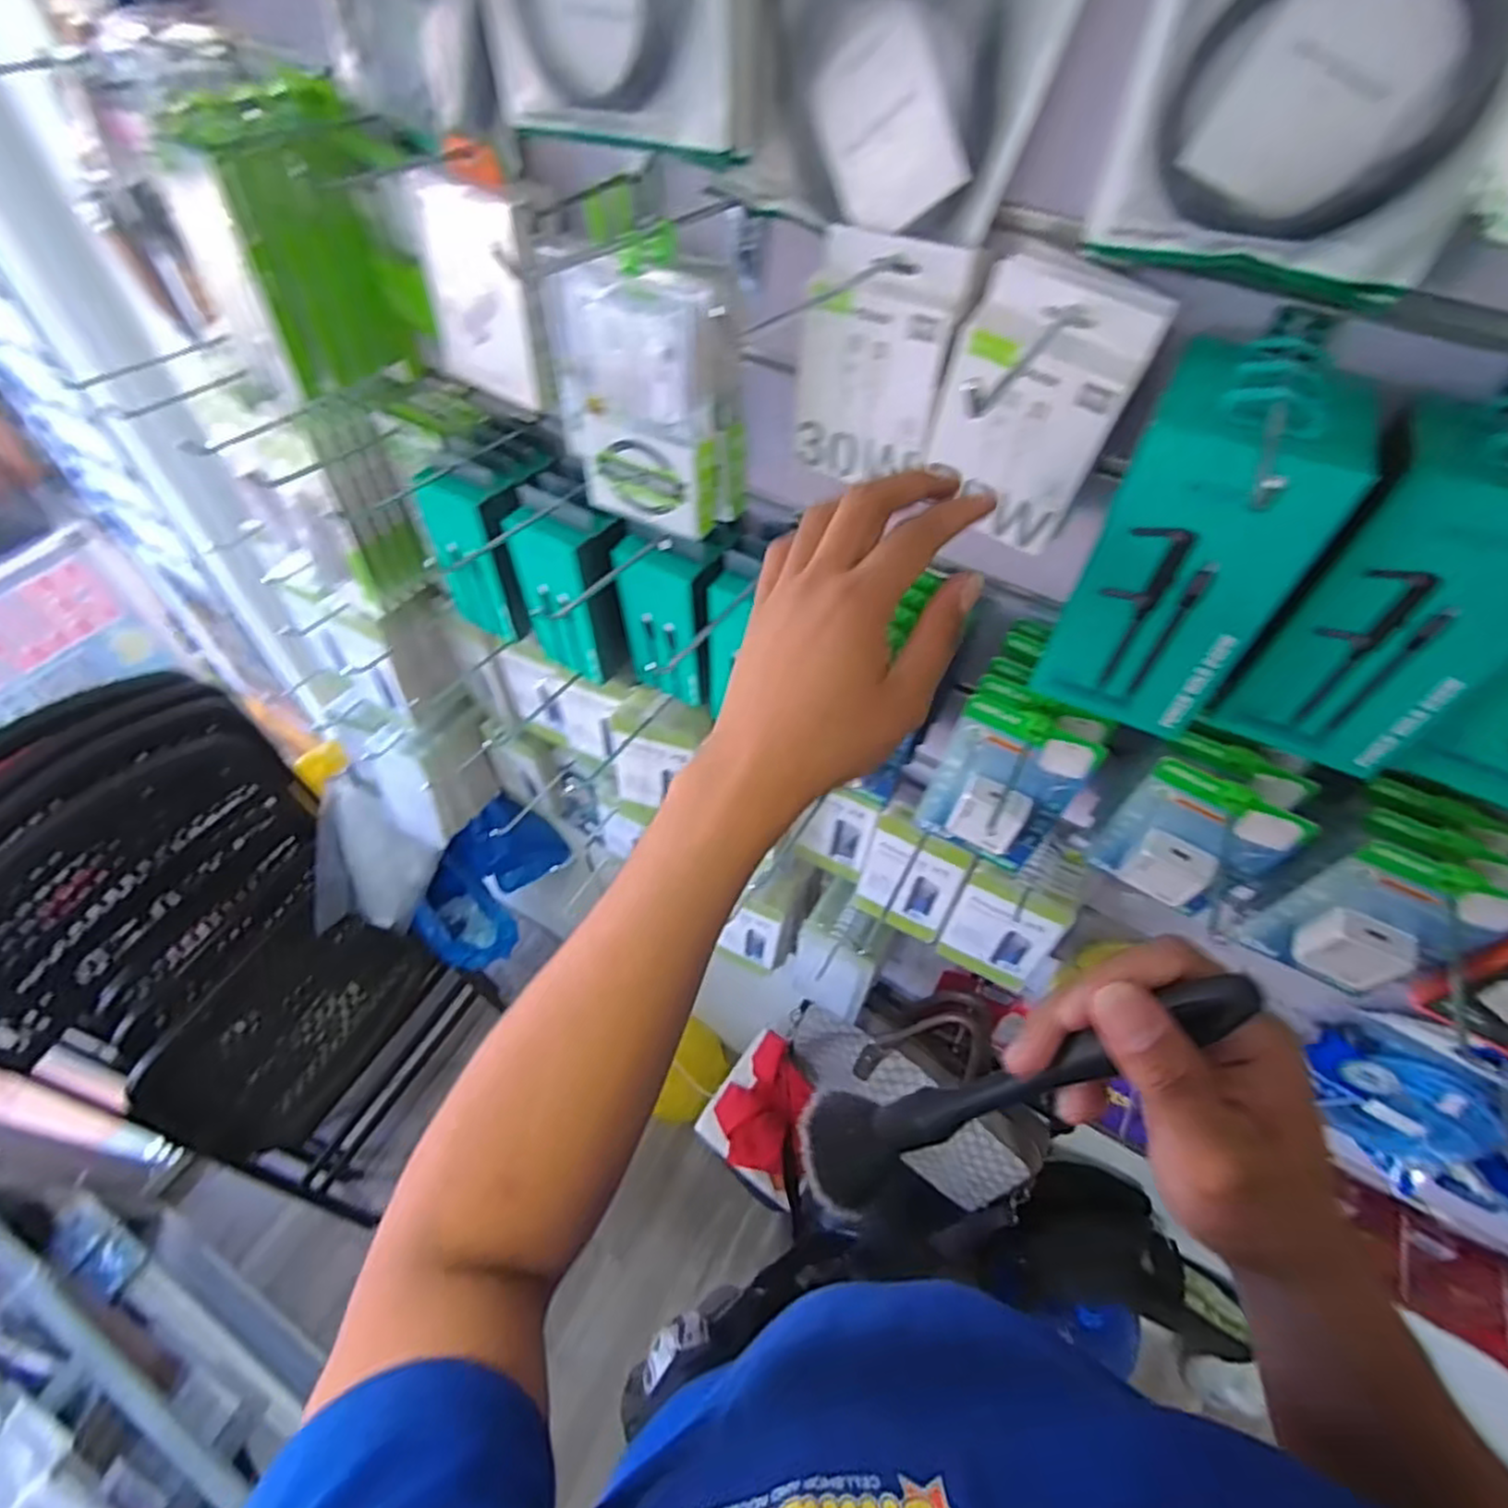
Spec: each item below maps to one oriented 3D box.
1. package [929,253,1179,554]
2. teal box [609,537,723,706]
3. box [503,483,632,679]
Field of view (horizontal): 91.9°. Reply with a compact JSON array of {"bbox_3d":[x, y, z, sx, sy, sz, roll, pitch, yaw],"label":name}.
[{"bbox_3d":[0.140,-0.175,0.373,0.084,0.119,0.047,23,55,14],"label":"package"},{"bbox_3d":[-0.070,-0.106,0.613,0.088,0.150,0.027,26,56,16],"label":"teal box"},{"bbox_3d":[-0.154,-0.134,0.627,0.094,0.166,0.043,31,57,19],"label":"box"}]

